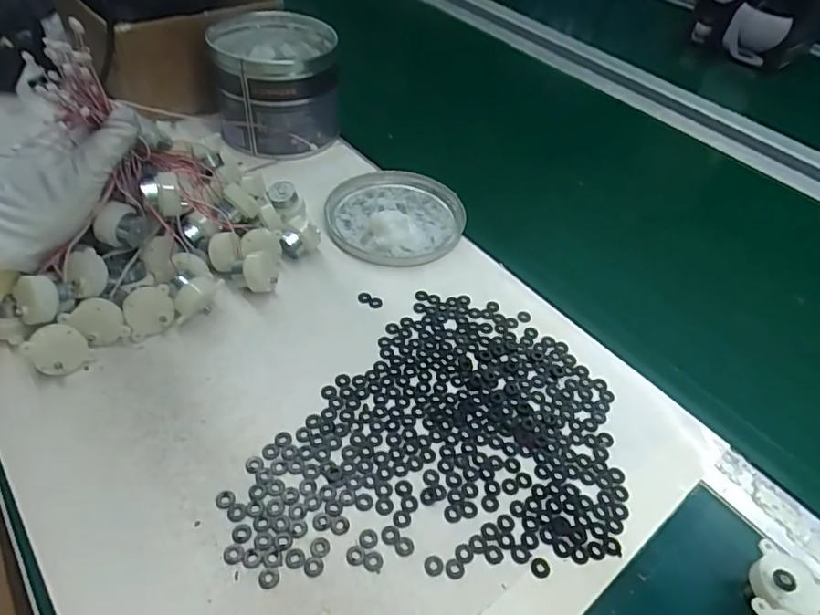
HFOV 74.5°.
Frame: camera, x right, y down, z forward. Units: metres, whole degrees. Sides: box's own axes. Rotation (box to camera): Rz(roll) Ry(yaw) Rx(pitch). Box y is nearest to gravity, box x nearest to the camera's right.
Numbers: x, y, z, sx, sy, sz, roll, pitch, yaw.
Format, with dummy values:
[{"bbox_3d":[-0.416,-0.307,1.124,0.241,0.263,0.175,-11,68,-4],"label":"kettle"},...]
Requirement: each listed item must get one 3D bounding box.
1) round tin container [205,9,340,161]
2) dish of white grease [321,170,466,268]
[{"bbox_3d":[-0.144,-0.243,0.587,0.124,0.103,0.133,-4,47,-10],"label":"round tin container"},{"bbox_3d":[-0.013,-0.090,0.521,0.128,0.018,0.134,3,46,-3],"label":"dish of white grease"}]

